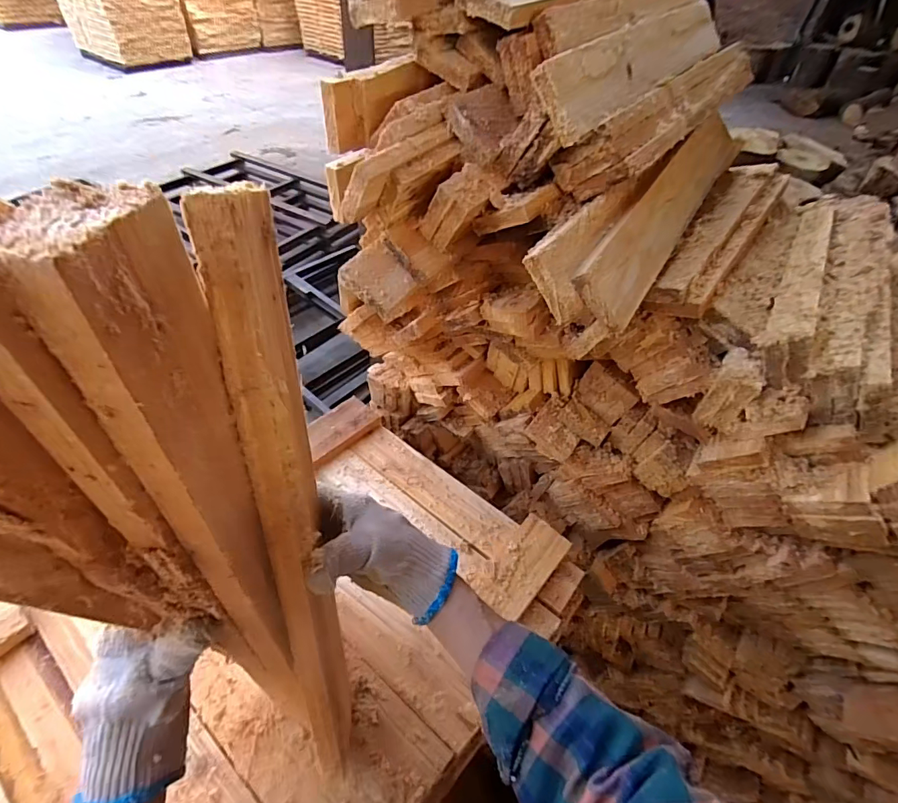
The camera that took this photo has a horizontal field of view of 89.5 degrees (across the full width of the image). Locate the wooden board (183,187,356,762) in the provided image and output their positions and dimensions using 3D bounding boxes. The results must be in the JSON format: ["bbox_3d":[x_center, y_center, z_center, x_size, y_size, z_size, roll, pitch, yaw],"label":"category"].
[{"bbox_3d":[-0.109,0.099,0.330,0.028,0.461,0.066,-5,25,-9],"label":"wooden board"}]

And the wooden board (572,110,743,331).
[{"bbox_3d":[0.278,-0.243,0.558,0.083,0.023,0.468,50,58,-15],"label":"wooden board"}]

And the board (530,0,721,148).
[{"bbox_3d":[0.245,-0.423,0.555,0.488,0.073,0.022,-45,19,-33],"label":"board"}]

